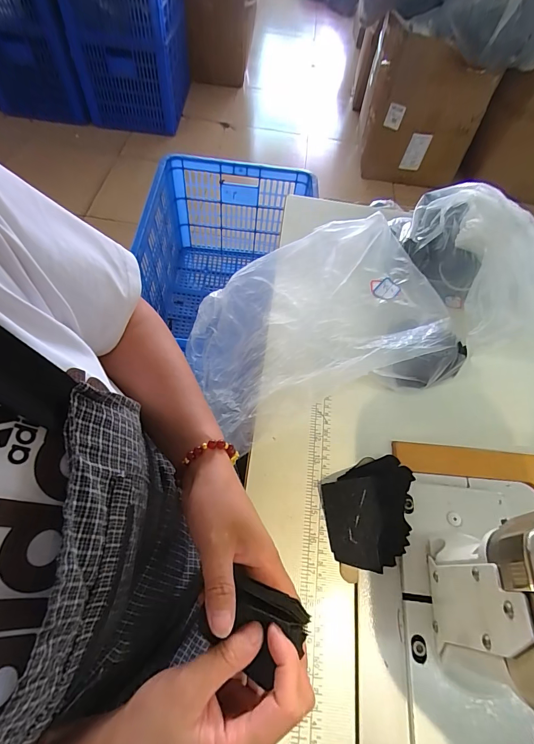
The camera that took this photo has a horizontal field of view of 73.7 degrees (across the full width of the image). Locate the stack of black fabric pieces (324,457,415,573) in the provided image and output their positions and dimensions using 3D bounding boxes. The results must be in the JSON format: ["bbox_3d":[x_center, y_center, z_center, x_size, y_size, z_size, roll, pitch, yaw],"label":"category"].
[{"bbox_3d":[0.095,0.124,0.337,0.077,0.032,0.106,14,60,2],"label":"stack of black fabric pieces"}]

